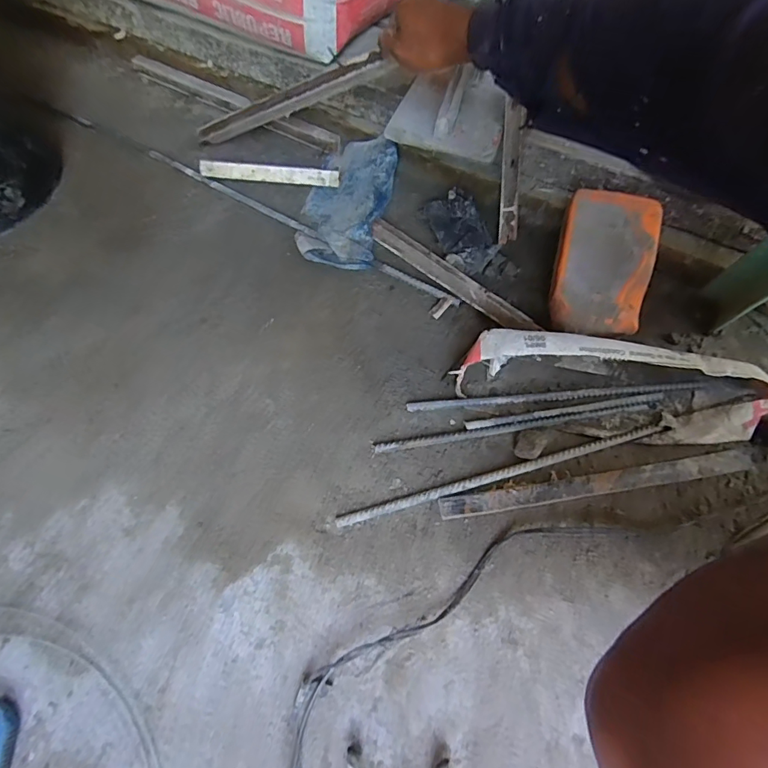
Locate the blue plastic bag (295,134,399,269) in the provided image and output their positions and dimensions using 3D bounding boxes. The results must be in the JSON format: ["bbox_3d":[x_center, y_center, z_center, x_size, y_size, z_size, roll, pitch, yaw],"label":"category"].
[{"bbox_3d":[-0.056,-0.270,0.679,0.120,0.071,0.223,14,67,6],"label":"blue plastic bag"}]

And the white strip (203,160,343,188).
[{"bbox_3d":[-0.174,-0.322,0.709,0.210,0.023,0.009,5,22,0],"label":"white strip"}]

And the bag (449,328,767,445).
[{"bbox_3d":[0.283,0.001,0.542,0.400,0.065,0.095,11,66,-10],"label":"bag"}]

